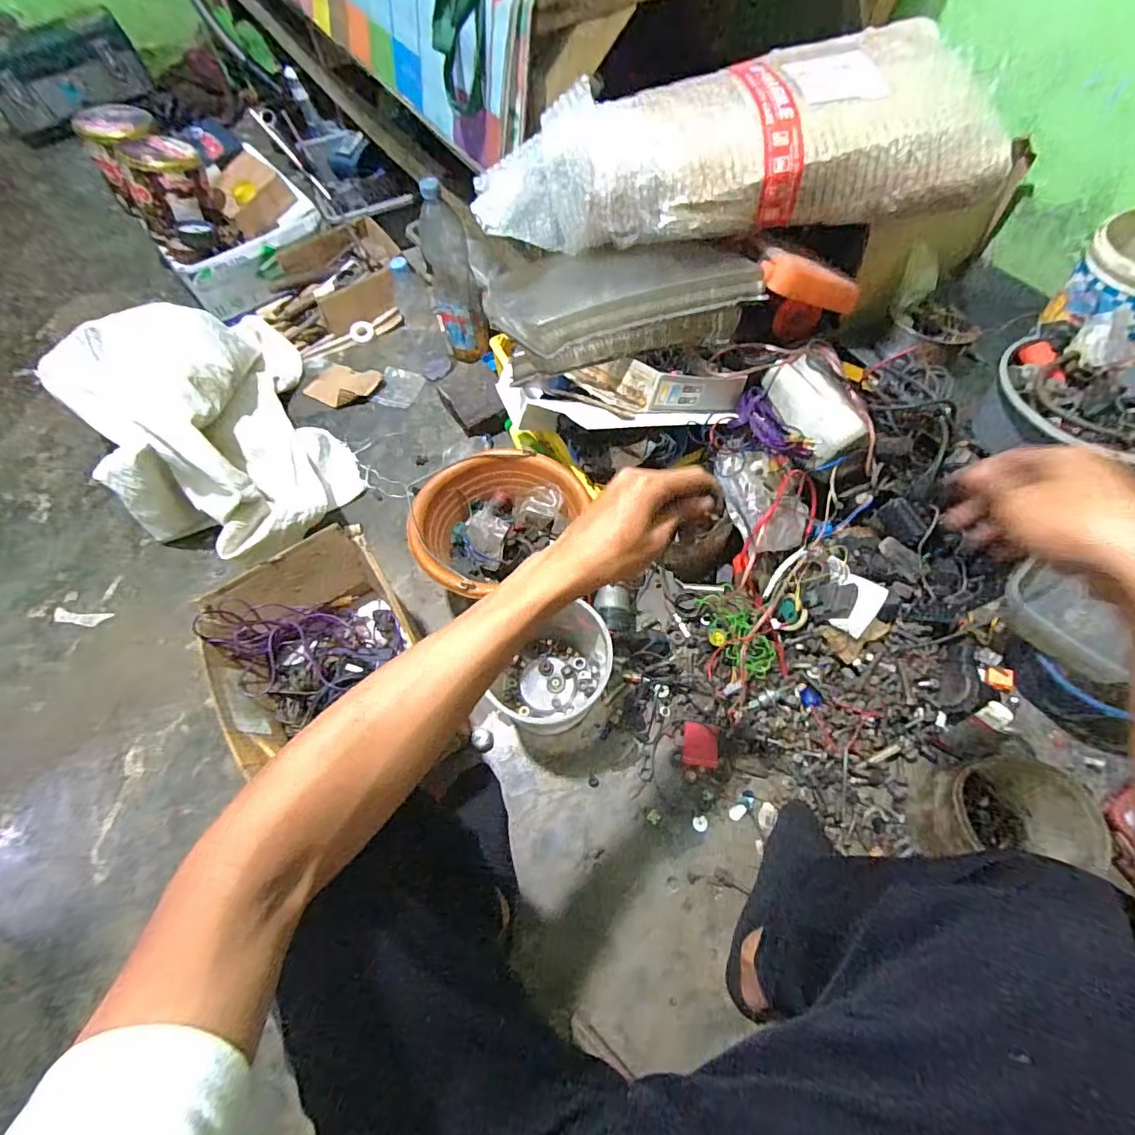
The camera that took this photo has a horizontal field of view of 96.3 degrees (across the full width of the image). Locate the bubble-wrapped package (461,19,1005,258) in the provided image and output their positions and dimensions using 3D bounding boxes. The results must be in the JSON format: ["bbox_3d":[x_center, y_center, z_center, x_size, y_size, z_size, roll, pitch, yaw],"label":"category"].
[{"bbox_3d":[0.203,-0.570,0.699,0.630,0.133,0.253,-6,63,-1],"label":"bubble-wrapped package"}]

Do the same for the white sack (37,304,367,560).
[{"bbox_3d":[-0.648,-0.281,0.891,0.354,0.286,0.630,-30,65,-12],"label":"white sack"}]

